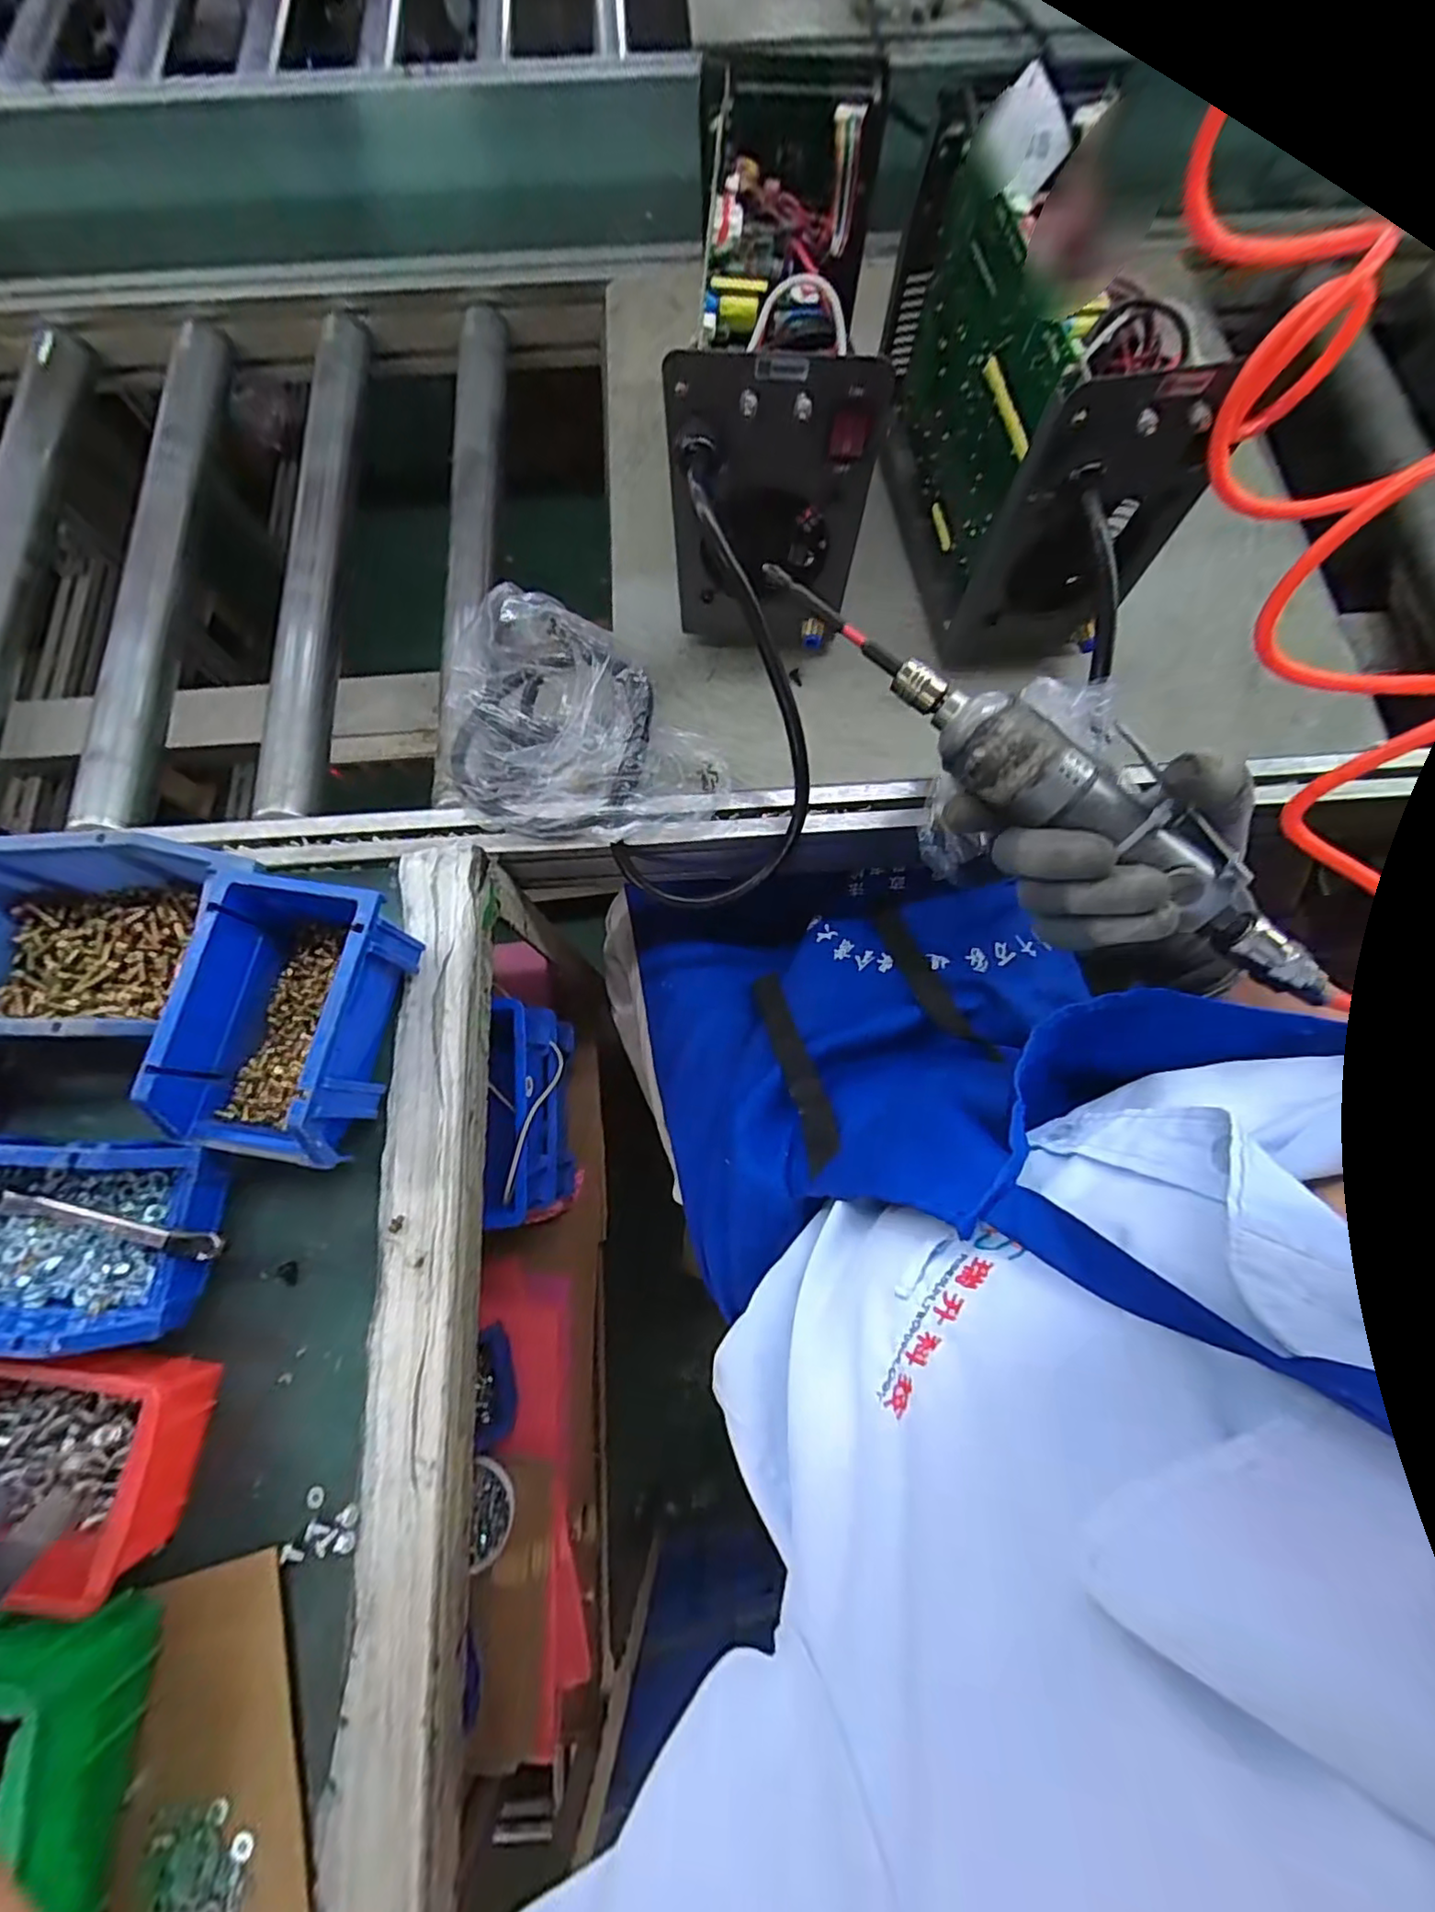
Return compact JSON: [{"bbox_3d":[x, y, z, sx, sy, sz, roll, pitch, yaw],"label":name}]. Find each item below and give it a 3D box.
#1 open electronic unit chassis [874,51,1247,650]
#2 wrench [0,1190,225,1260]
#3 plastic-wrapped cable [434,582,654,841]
[{"bbox_3d":[0.209,-0.399,0.455,0.120,0.201,0.294,-13,76,-3],"label":"open electronic unit chassis"},{"bbox_3d":[-0.350,0.154,0.360,0.136,0.007,0.014,10,76,2],"label":"wrench"},{"bbox_3d":[-0.139,-0.179,0.473,0.174,0.070,0.165,0,76,0],"label":"plastic-wrapped cable"}]

